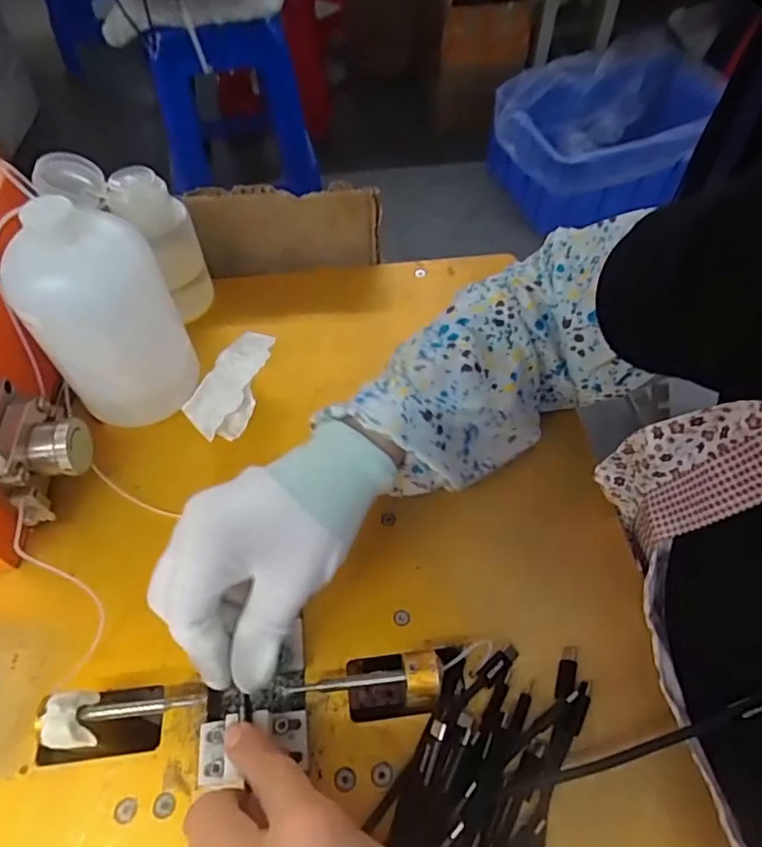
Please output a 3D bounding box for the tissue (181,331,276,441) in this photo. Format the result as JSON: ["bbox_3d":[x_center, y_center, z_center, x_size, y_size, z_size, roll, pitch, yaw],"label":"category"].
[{"bbox_3d":[-0.102,-0.028,0.396,0.045,0.028,0.076,23,59,15],"label":"tissue"}]

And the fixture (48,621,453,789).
[{"bbox_3d":[-0.059,0.131,0.271,0.172,0.049,0.059,-6,56,-4],"label":"fixture"}]

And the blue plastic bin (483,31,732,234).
[{"bbox_3d":[0.599,-0.773,1.553,0.547,0.321,0.328,-23,59,-14],"label":"blue plastic bin"}]

